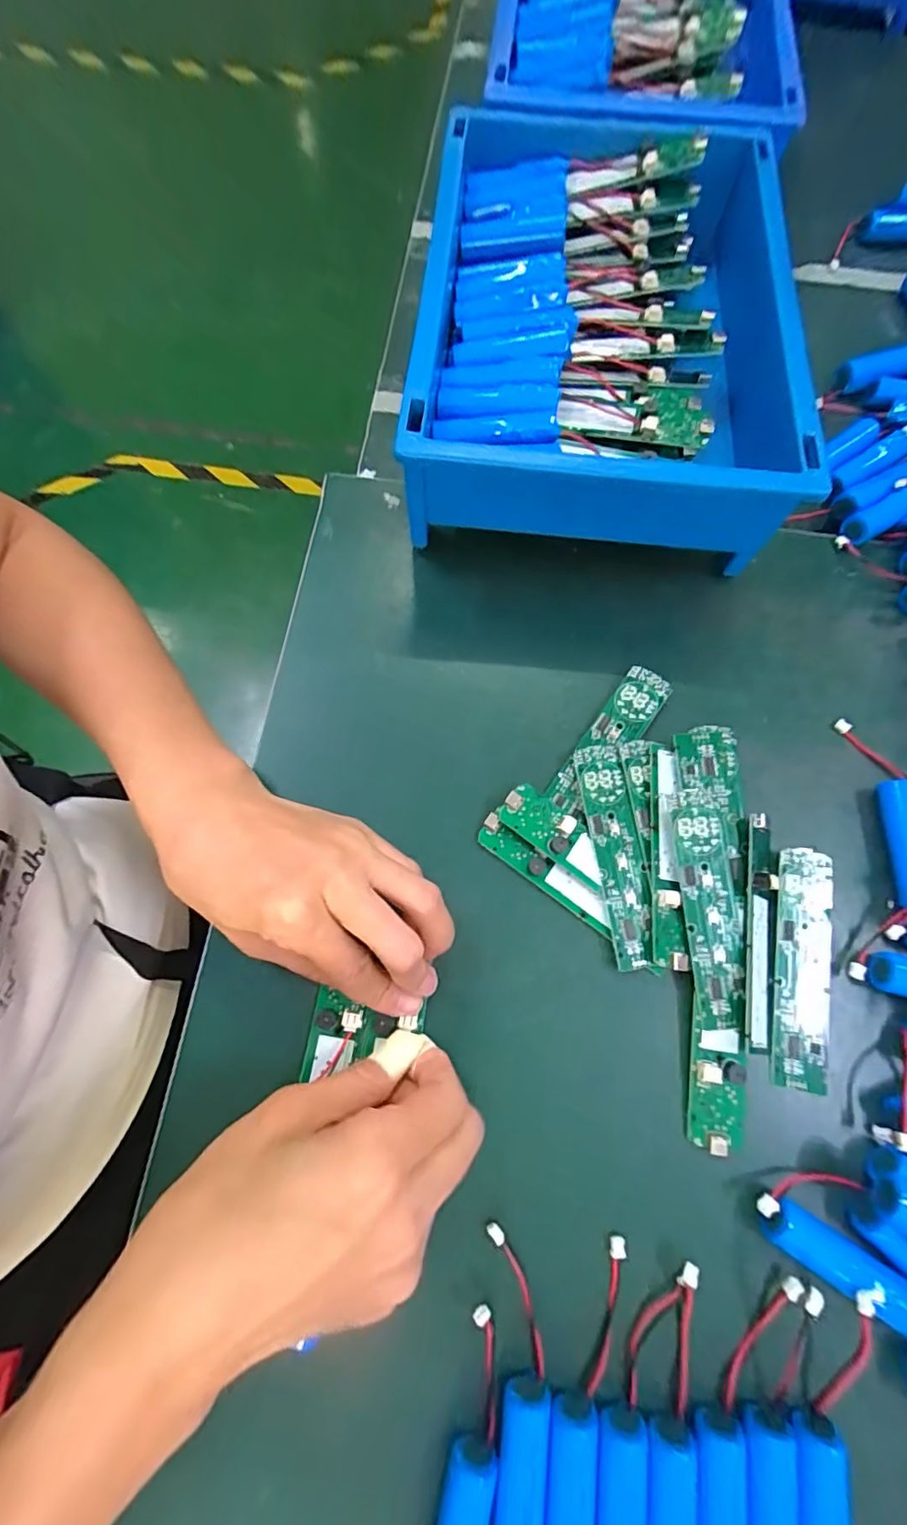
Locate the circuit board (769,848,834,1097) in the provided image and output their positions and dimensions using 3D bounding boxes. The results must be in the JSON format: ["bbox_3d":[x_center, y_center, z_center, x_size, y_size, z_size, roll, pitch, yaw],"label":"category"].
[{"bbox_3d":[0.176,0.103,0.274,0.030,0.012,0.115,12,74,3],"label":"circuit board"}]

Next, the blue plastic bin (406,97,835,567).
[{"bbox_3d":[0.093,-0.276,0.349,0.212,0.085,0.305,5,74,1],"label":"blue plastic bin"}]

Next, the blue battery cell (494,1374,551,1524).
[{"bbox_3d":[0.025,0.283,0.207,0.018,0.020,0.065,9,74,2],"label":"blue battery cell"}]

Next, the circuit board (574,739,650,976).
[{"bbox_3d":[0.084,0.047,0.285,0.024,0.005,0.114,-5,74,-2],"label":"circuit board"}]

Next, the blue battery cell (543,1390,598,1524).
[{"bbox_3d":[0.043,0.288,0.205,0.019,0.020,0.065,8,74,2],"label":"blue battery cell"}]

